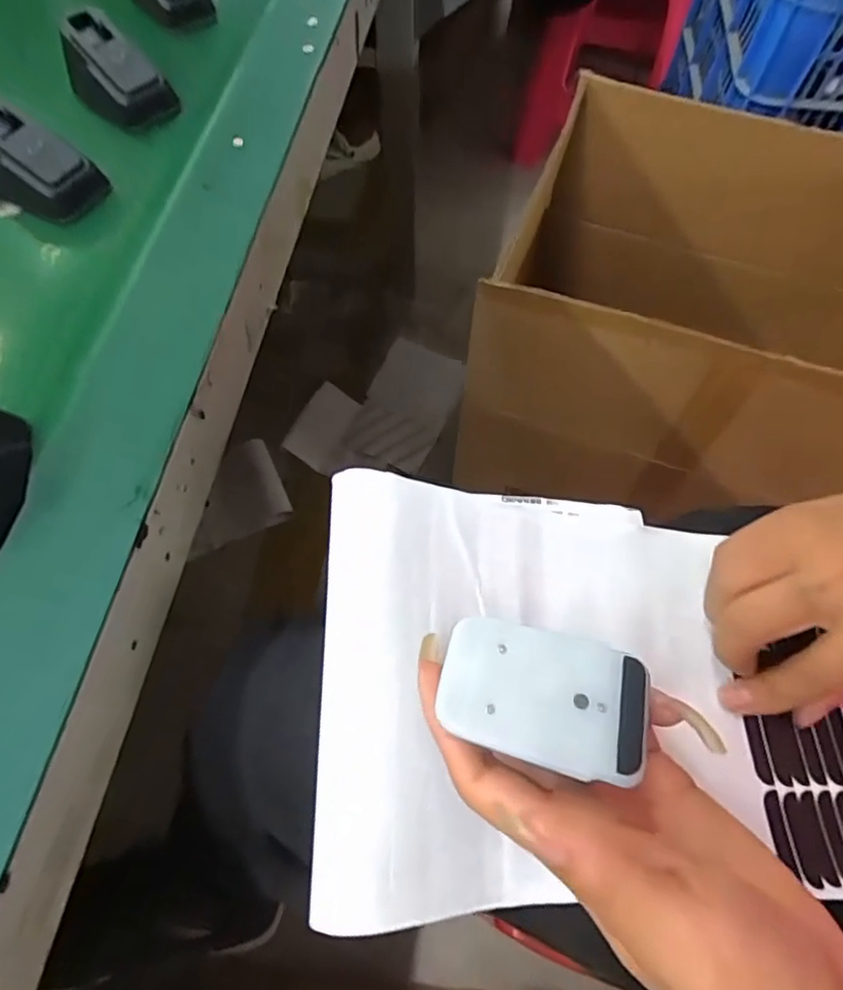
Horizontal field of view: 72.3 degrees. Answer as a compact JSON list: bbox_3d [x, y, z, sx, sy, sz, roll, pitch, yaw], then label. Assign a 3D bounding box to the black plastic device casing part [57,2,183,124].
[{"bbox_3d":[-0.196,-0.267,0.365,0.063,0.039,0.049,36,69,15],"label":"black plastic device casing part"}]

